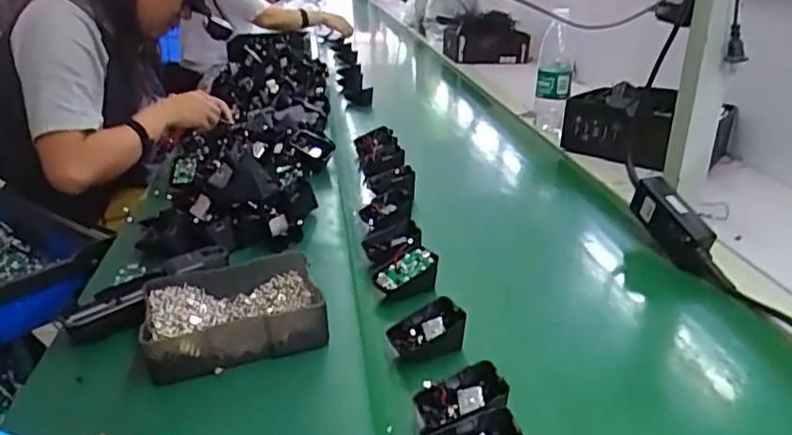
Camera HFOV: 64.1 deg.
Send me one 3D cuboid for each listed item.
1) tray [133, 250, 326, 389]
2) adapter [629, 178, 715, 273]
[{"bbox_3d":[-0.156,0.088,0.607,0.160,0.041,0.128,-9,26,-18],"label":"tray"},{"bbox_3d":[0.330,0.007,0.750,0.033,0.057,0.129,-10,50,-20],"label":"adapter"}]

